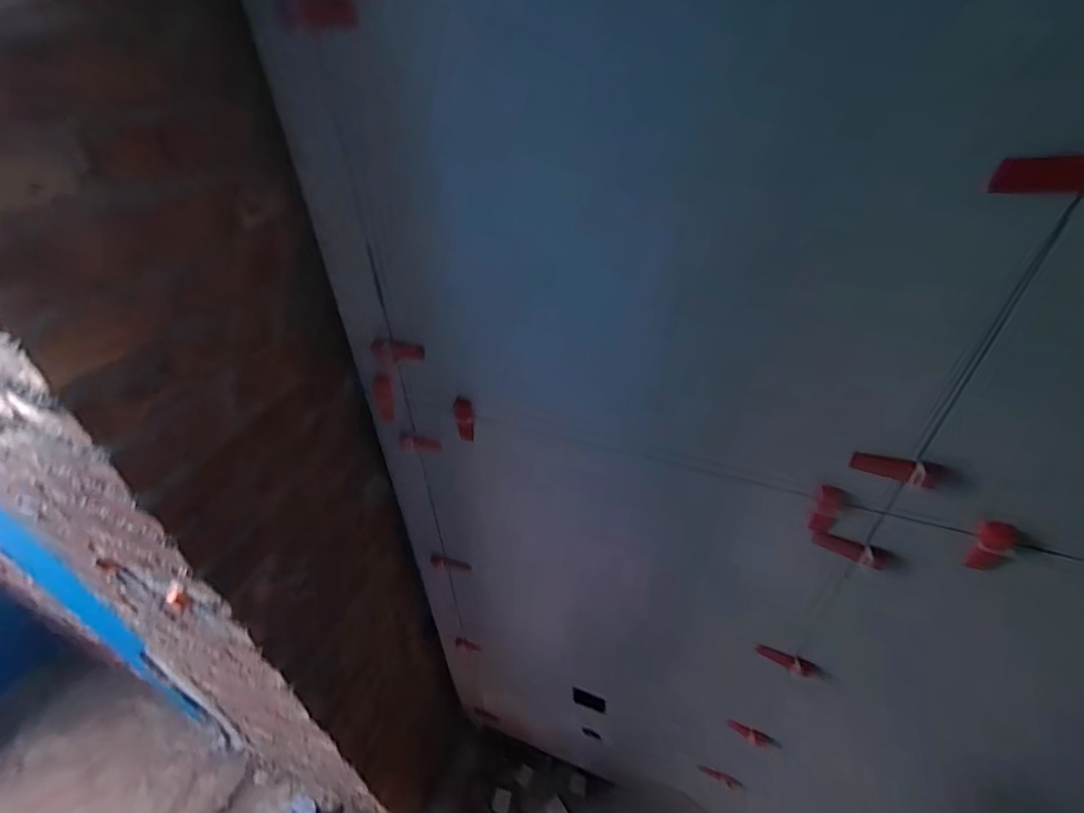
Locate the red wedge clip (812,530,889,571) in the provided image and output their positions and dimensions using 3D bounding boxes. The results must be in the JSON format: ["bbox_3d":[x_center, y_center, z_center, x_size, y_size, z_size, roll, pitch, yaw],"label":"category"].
[{"bbox_3d":[0.347,0.162,0.542,0.073,0.022,0.014,18,42,23],"label":"red wedge clip"}]

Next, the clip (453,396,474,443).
[{"bbox_3d":[-0.107,0.020,0.667,0.025,0.070,0.013,-8,38,-8],"label":"clip"}]

